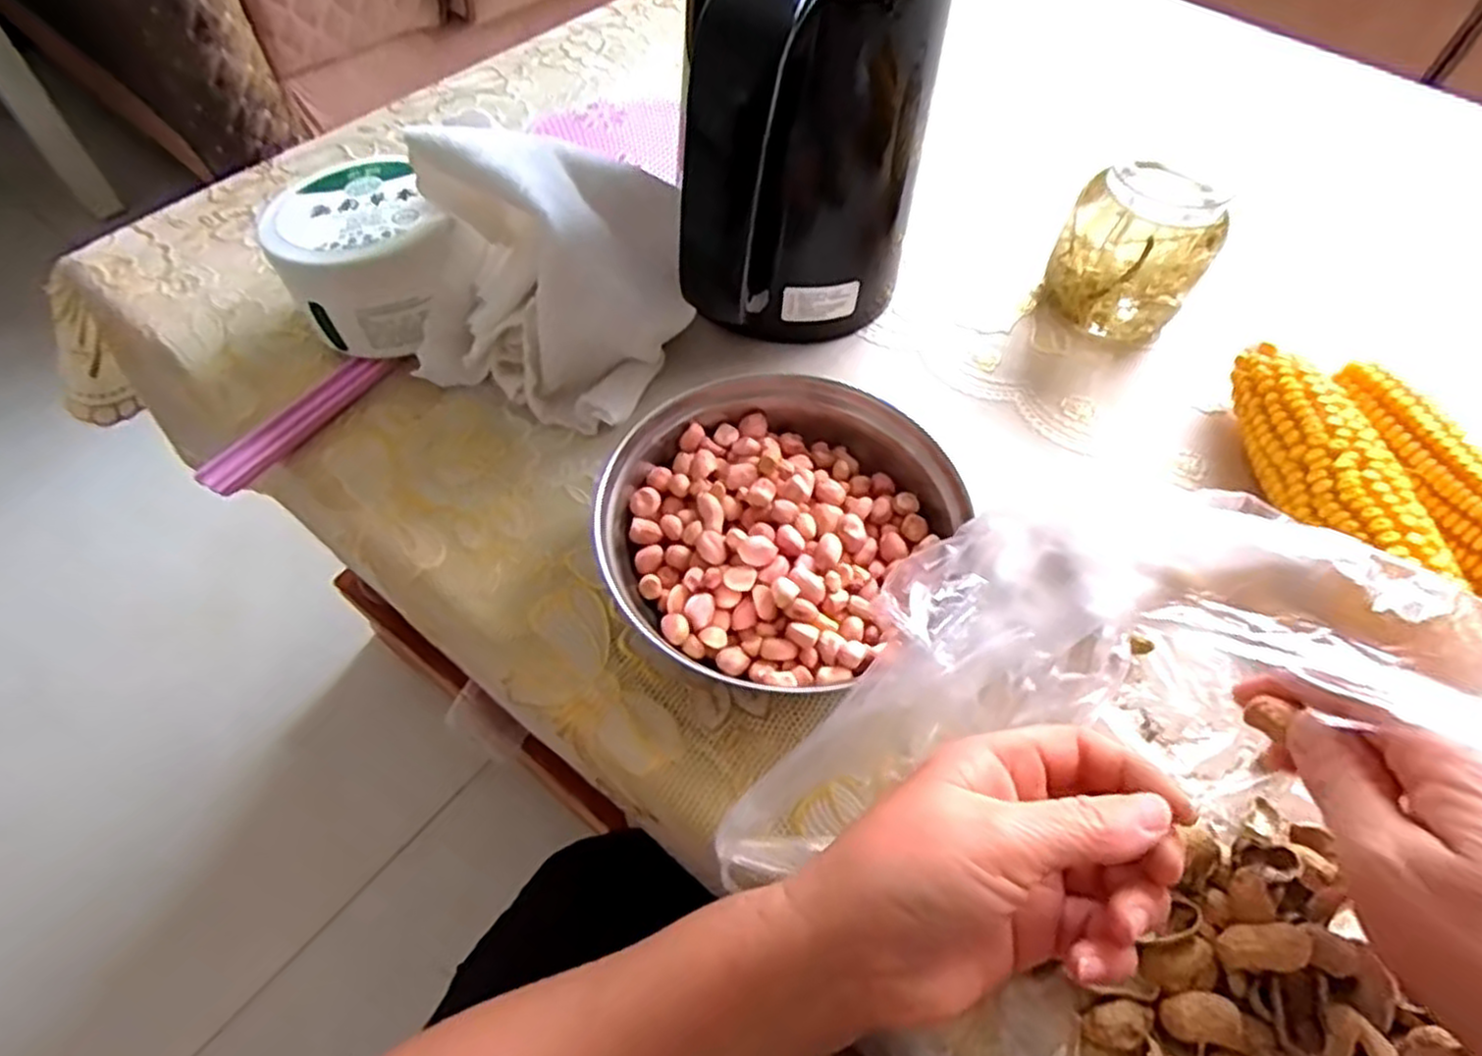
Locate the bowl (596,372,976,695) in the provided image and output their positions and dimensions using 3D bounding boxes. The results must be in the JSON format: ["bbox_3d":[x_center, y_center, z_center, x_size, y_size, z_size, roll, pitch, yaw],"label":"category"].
[{"bbox_3d":[0.014,-0.002,0.320,0.124,0.050,0.133,2,57,-3],"label":"bowl"}]

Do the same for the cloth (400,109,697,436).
[{"bbox_3d":[-0.089,-0.113,0.351,0.109,0.107,0.075,19,58,8],"label":"cloth"}]

